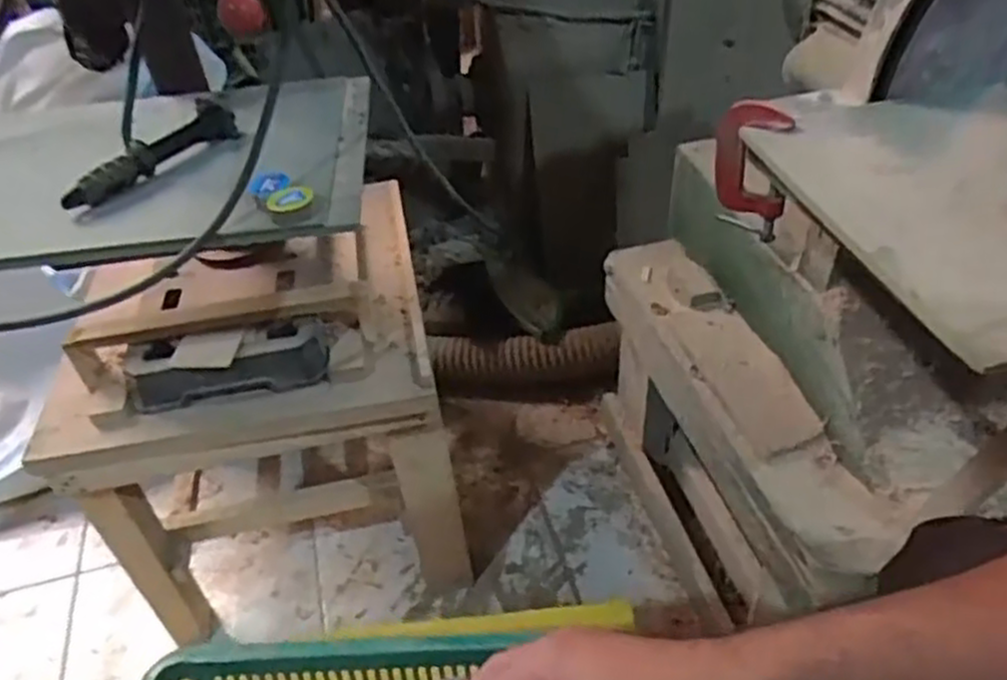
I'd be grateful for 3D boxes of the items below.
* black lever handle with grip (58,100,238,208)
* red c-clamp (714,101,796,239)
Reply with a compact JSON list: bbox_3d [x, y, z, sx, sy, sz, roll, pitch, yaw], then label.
[{"bbox_3d":[-0.256,-0.136,0.569,0.033,0.024,0.136,20,47,25],"label":"black lever handle with grip"},{"bbox_3d":[0.171,-0.116,0.532,0.050,0.092,0.018,20,47,26],"label":"red c-clamp"}]

